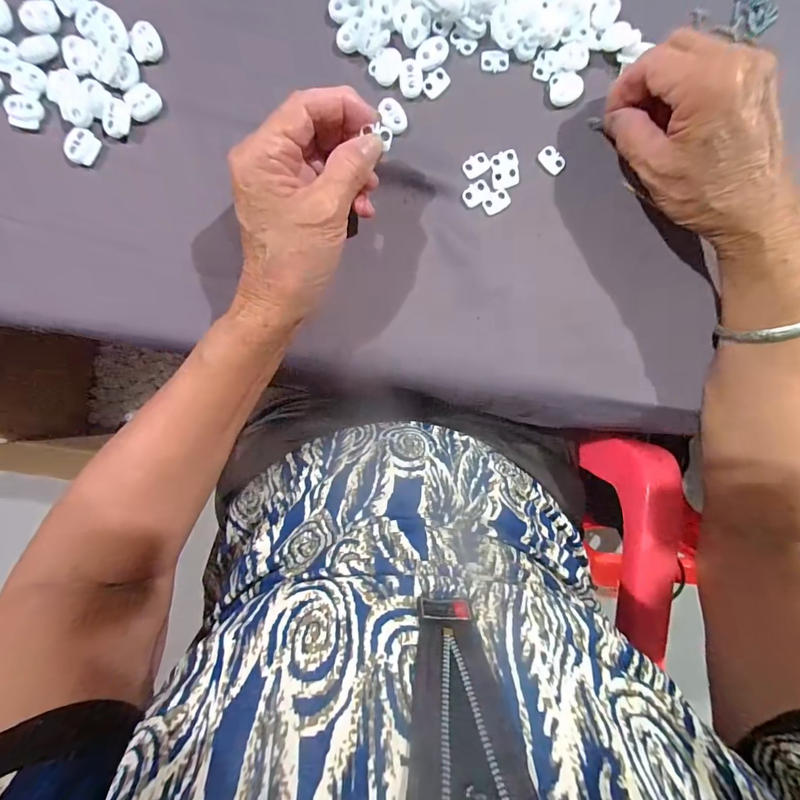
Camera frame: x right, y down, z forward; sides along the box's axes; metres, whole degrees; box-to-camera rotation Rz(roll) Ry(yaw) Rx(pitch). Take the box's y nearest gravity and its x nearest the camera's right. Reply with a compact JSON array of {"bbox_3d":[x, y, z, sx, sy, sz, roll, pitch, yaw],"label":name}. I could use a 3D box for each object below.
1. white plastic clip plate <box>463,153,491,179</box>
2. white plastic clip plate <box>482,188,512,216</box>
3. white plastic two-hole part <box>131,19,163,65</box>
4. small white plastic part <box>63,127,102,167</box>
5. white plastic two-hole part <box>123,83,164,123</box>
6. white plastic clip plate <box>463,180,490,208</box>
[{"bbox_3d":[0.052,-0.159,0.266,0.019,0.004,0.014,-25,95,0],"label":"white plastic clip plate"},{"bbox_3d":[0.067,-0.136,0.268,0.020,0.004,0.013,-30,95,0],"label":"white plastic clip plate"},{"bbox_3d":[-0.163,-0.230,0.252,0.019,0.006,0.020,0,95,-2],"label":"white plastic two-hole part"},{"bbox_3d":[-0.207,-0.165,0.255,0.018,0.004,0.021,34,93,-5],"label":"small white plastic part"},{"bbox_3d":[-0.168,-0.195,0.256,0.021,0.004,0.020,-38,95,1],"label":"white plastic two-hole part"},{"bbox_3d":[0.052,-0.141,0.267,0.018,0.004,0.013,-31,95,1],"label":"white plastic clip plate"}]

